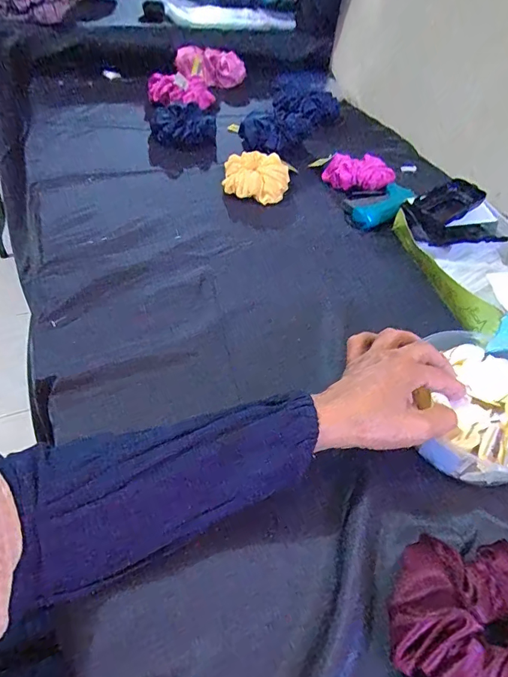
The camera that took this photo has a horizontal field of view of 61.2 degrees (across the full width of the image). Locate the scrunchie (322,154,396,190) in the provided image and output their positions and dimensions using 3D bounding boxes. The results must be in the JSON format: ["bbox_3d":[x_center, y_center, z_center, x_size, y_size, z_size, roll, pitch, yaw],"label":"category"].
[{"bbox_3d":[0.174,-0.275,0.712,0.114,0.042,0.063,14,47,7],"label":"scrunchie"}]

